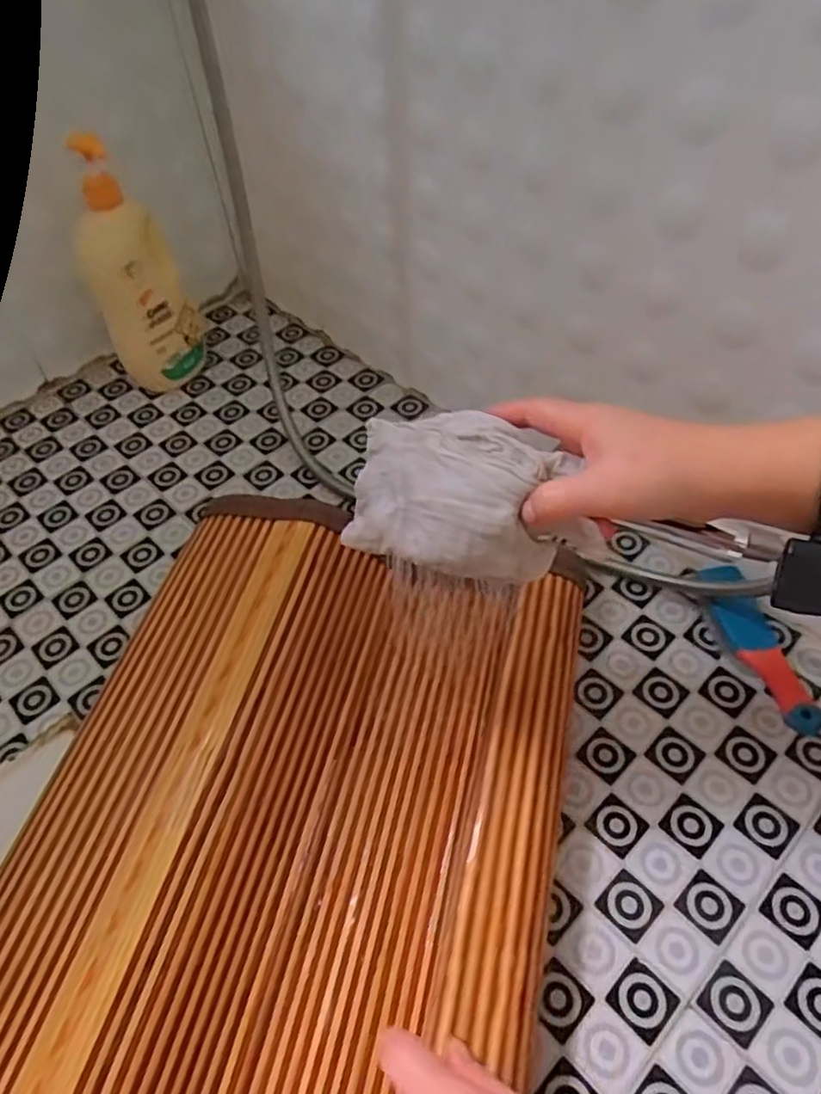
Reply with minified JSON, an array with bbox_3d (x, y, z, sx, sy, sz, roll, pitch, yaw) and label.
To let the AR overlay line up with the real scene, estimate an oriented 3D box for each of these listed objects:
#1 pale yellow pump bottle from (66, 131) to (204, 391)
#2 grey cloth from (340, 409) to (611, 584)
[{"bbox_3d":[-0.313,-0.305,0.786,0.061,0.273,0.093,17,54,17],"label":"pale yellow pump bottle"},{"bbox_3d":[0.039,-0.030,0.404,0.145,0.051,0.092,9,52,11],"label":"grey cloth"}]

